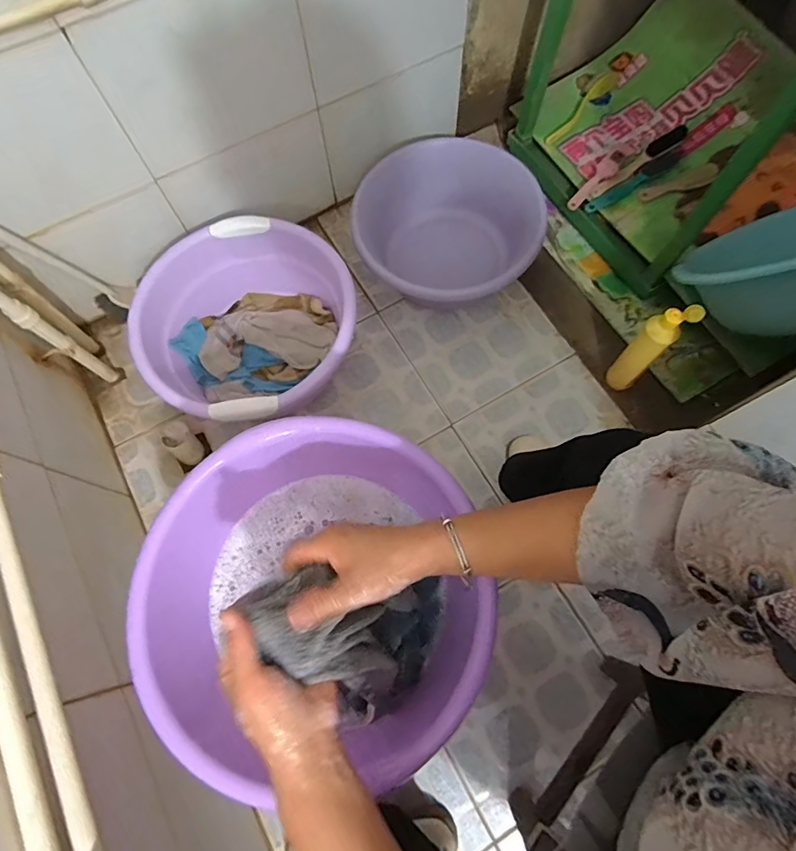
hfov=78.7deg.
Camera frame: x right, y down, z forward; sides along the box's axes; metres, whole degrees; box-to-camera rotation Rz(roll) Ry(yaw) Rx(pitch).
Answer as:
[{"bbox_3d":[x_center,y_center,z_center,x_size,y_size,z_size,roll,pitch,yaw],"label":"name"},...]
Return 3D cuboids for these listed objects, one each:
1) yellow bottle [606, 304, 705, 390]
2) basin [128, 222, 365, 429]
[{"bbox_3d":[0.420,-0.124,0.830,0.058,0.231,0.062,42,77,13],"label":"yellow bottle"},{"bbox_3d":[-0.264,-0.172,0.915,0.373,0.178,0.373,0,71,0],"label":"basin"}]

